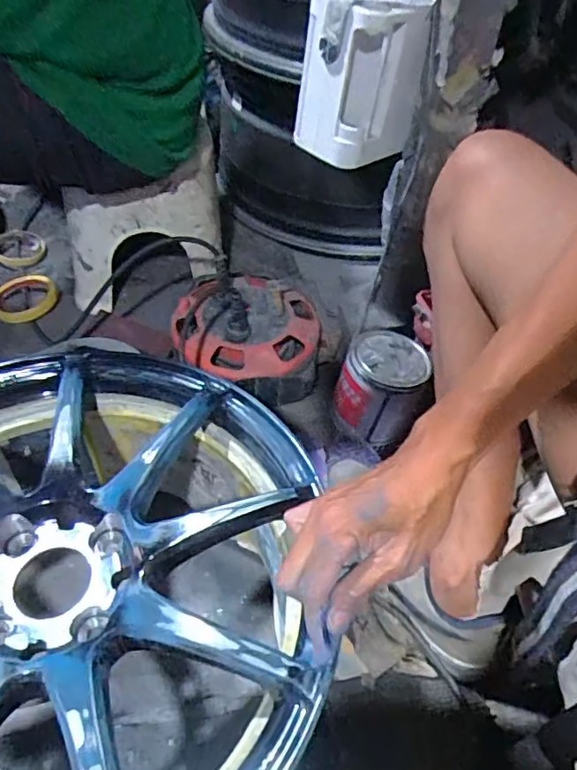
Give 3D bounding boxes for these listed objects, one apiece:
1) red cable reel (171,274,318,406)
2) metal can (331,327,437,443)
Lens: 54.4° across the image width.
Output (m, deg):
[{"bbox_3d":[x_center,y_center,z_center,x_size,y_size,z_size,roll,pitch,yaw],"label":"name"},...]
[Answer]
[{"bbox_3d":[-0.056,-0.080,0.785,0.198,0.094,0.201,7,48,0],"label":"red cable reel"},{"bbox_3d":[0.119,0.009,0.742,0.116,0.120,0.102,-14,51,-18],"label":"metal can"}]

